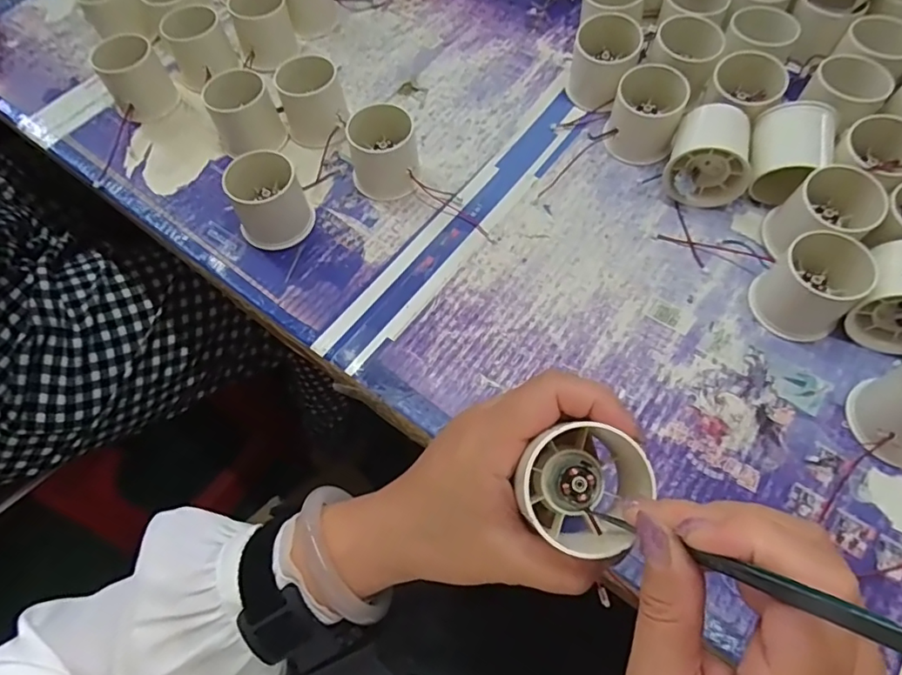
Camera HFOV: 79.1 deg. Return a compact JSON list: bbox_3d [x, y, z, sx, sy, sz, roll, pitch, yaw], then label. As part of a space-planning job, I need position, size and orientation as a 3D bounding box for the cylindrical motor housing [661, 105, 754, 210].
[{"bbox_3d":[0.191,-0.132,0.404,0.054,0.048,0.057,-2,63,3],"label":"cylindrical motor housing"}]

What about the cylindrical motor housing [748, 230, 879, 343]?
[{"bbox_3d":[0.236,-0.035,0.355,0.052,0.046,0.061,40,73,21],"label":"cylindrical motor housing"}]

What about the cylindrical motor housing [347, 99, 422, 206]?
[{"bbox_3d":[-0.052,-0.143,0.425,0.052,0.052,0.048,-2,63,3],"label":"cylindrical motor housing"}]

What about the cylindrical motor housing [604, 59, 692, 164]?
[{"bbox_3d":[0.152,-0.172,0.423,0.050,0.052,0.051,-2,63,3],"label":"cylindrical motor housing"}]

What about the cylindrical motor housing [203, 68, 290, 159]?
[{"bbox_3d":[-0.173,-0.187,0.453,0.052,0.051,0.048,-29,65,-10],"label":"cylindrical motor housing"}]

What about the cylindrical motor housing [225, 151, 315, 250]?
[{"bbox_3d":[-0.137,-0.102,0.410,0.053,0.052,0.048,-29,65,-11],"label":"cylindrical motor housing"}]

